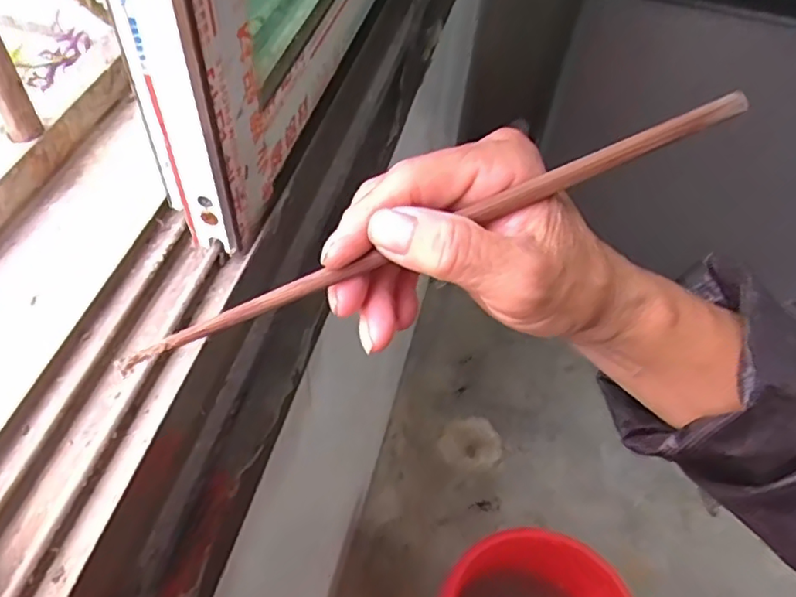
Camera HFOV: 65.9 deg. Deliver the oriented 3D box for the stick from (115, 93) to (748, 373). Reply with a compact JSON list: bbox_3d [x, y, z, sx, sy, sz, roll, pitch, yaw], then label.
[{"bbox_3d":[0.009,-0.022,0.217,0.233,0.014,0.012,-23,58,0],"label":"stick"}]

